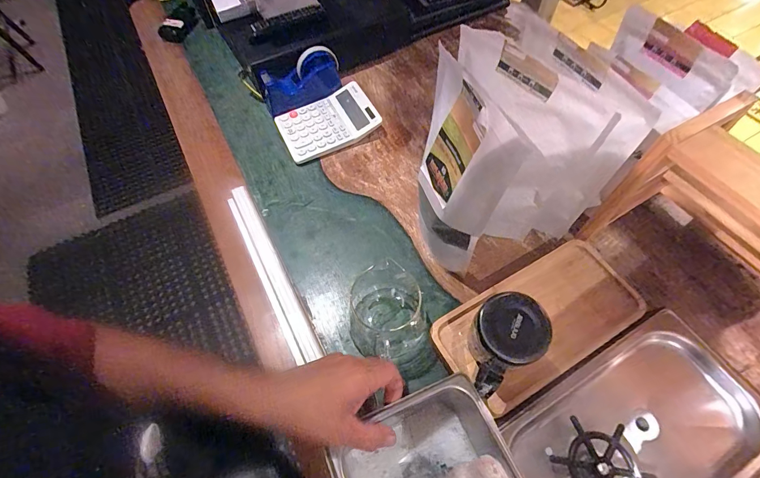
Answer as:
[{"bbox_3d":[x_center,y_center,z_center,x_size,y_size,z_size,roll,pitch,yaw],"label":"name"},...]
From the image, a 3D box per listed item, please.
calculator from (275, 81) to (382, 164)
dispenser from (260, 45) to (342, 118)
[{"bbox_3d":[-0.102,-0.230,0.713,0.182,0.032,0.134,-24,61,-13],"label":"calculator"},{"bbox_3d":[-0.158,-0.320,0.726,0.155,0.092,0.061,-21,60,-12],"label":"dispenser"}]

